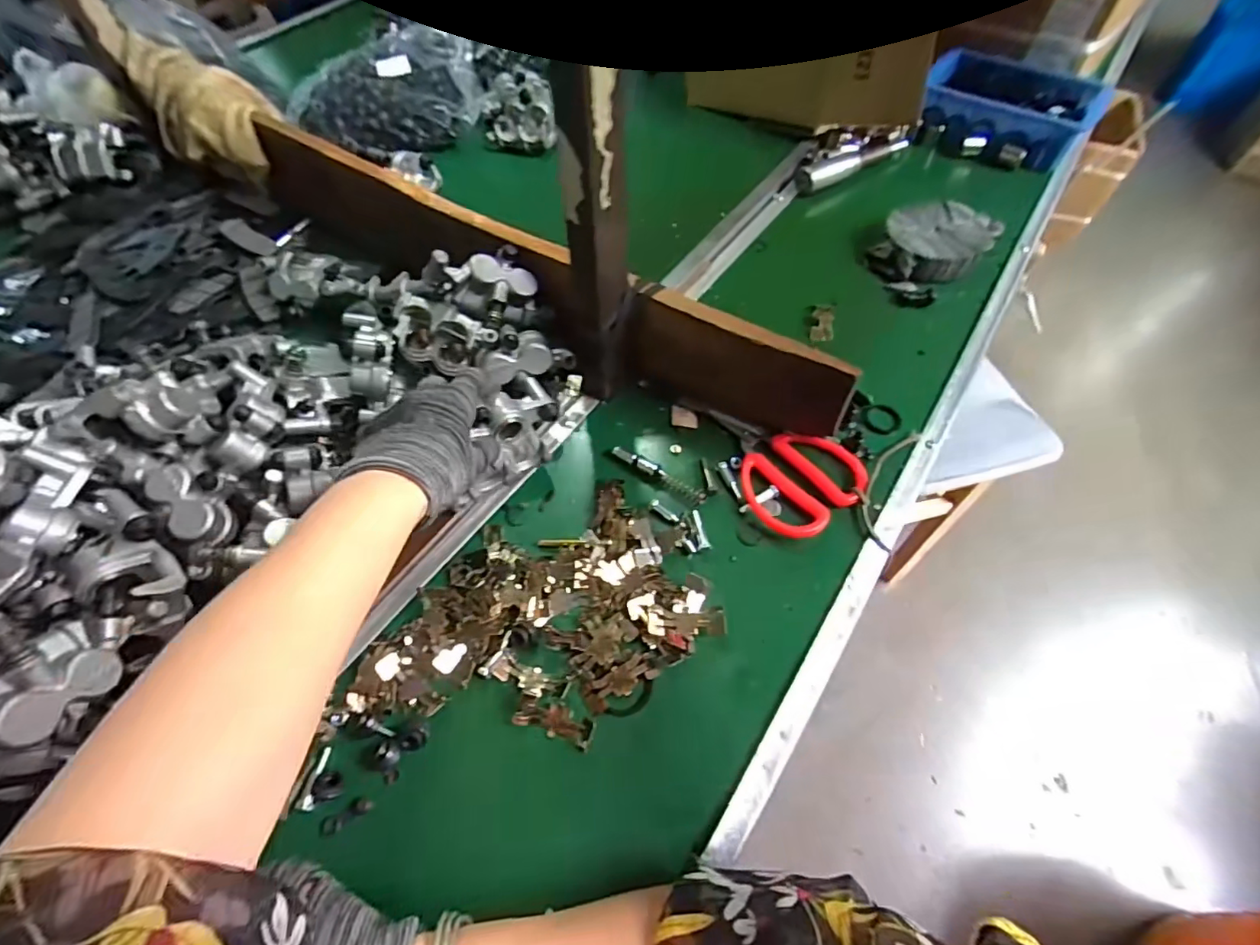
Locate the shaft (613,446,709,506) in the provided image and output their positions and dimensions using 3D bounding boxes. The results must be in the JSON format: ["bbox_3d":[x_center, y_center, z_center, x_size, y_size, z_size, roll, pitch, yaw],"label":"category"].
[{"bbox_3d":[0.024,0.001,0.463,0.086,0.013,0.012,29,62,18],"label":"shaft"}]

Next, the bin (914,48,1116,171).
[{"bbox_3d":[0.499,-0.481,0.749,0.213,0.058,0.177,24,60,15],"label":"bin"}]

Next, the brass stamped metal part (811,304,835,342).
[{"bbox_3d":[0.189,-0.148,0.554,0.021,0.010,0.041,7,68,3],"label":"brass stamped metal part"}]

